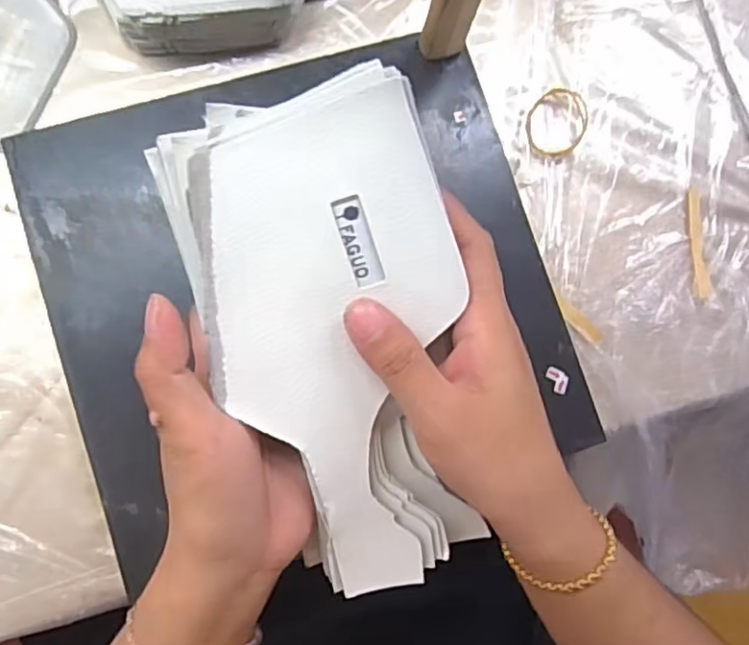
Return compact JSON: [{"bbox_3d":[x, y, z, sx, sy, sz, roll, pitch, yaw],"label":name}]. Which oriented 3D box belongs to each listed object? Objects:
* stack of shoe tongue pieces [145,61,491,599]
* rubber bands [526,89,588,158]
[{"bbox_3d":[-0.013,0.020,0.251,0.097,0.018,0.215,-13,110,-8],"label":"stack of shoe tongue pieces"},{"bbox_3d":[0.132,-0.144,0.442,0.046,0.005,0.050,0,86,-4],"label":"rubber bands"}]

